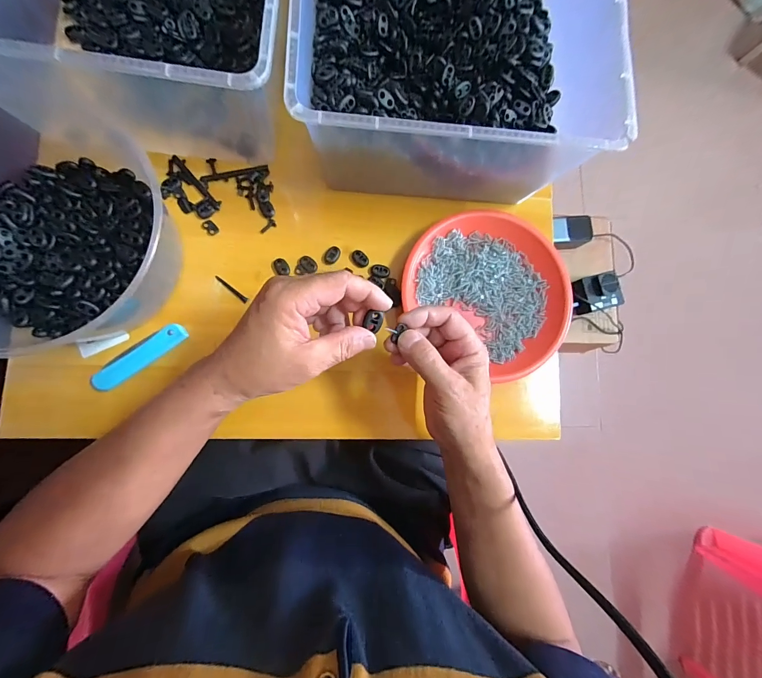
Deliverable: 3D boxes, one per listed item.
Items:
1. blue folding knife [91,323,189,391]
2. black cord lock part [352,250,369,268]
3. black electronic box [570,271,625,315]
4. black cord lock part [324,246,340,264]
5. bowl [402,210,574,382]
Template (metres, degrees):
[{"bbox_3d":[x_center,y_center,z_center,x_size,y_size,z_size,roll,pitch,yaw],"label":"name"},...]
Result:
[{"bbox_3d":[-0.253,0.017,0.365,0.101,0.007,0.028,-35,89,-9],"label":"blue folding knife"},{"bbox_3d":[-0.024,-0.093,0.407,0.016,0.005,0.021,-41,90,-9],"label":"black cord lock part"},{"bbox_3d":[0.434,-0.088,0.699,0.080,0.047,0.076,-13,85,-8],"label":"black electronic box"},{"bbox_3d":[-0.057,-0.097,0.404,0.015,0.007,0.022,39,81,-1],"label":"black cord lock part"},{"bbox_3d":[0.121,-0.053,0.404,0.188,0.030,0.186,1,83,-7],"label":"bowl"}]

